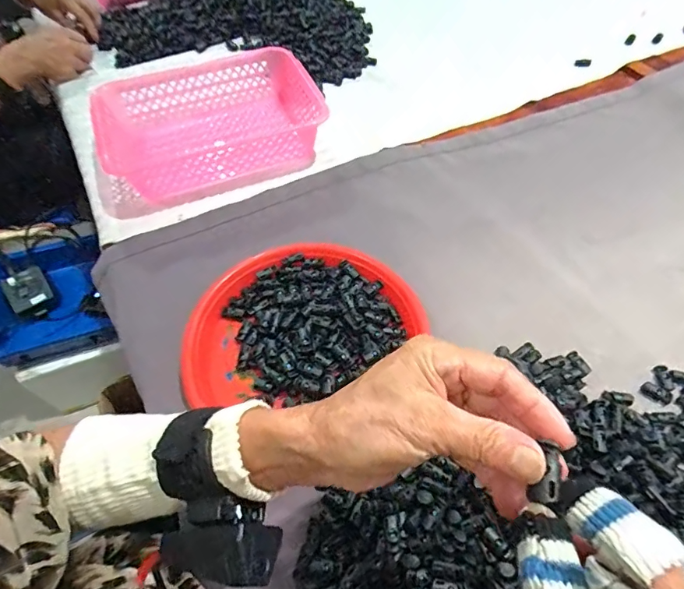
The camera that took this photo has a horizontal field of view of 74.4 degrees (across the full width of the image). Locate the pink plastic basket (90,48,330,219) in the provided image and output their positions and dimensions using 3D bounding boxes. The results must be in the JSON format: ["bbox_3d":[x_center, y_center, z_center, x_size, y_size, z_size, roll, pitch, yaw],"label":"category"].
[{"bbox_3d":[-0.205,-0.257,0.675,0.338,0.080,0.228,-20,58,-11],"label":"pink plastic basket"}]

